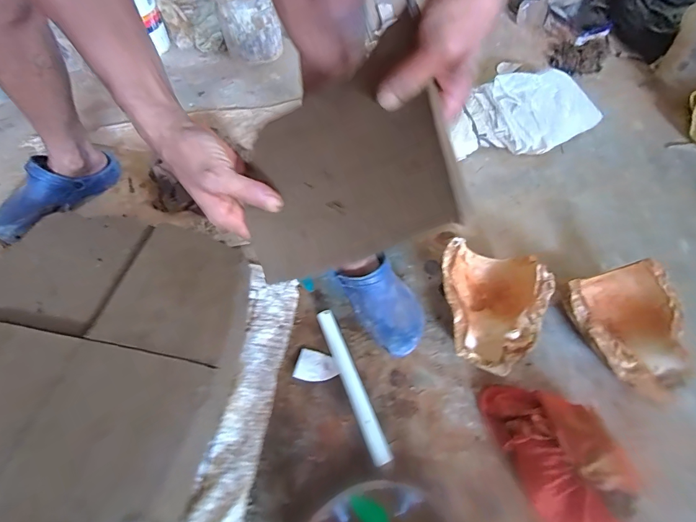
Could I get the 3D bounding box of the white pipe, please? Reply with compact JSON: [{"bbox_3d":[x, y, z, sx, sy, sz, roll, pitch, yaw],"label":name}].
[{"bbox_3d":[0.005,0.208,0.610,0.031,0.023,0.265,-19,61,-12],"label":"white pipe"}]

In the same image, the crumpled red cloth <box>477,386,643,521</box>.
[{"bbox_3d":[0.303,0.280,0.510,0.100,0.127,0.229,-16,61,-11],"label":"crumpled red cloth"}]

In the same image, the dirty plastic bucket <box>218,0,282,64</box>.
[{"bbox_3d":[-0.293,-0.719,1.060,0.173,0.183,0.197,-18,62,-13],"label":"dirty plastic bucket"}]

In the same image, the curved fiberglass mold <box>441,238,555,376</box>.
[{"bbox_3d":[0.253,0.079,0.657,0.193,0.087,0.228,20,60,10],"label":"curved fiberglass mold"}]

